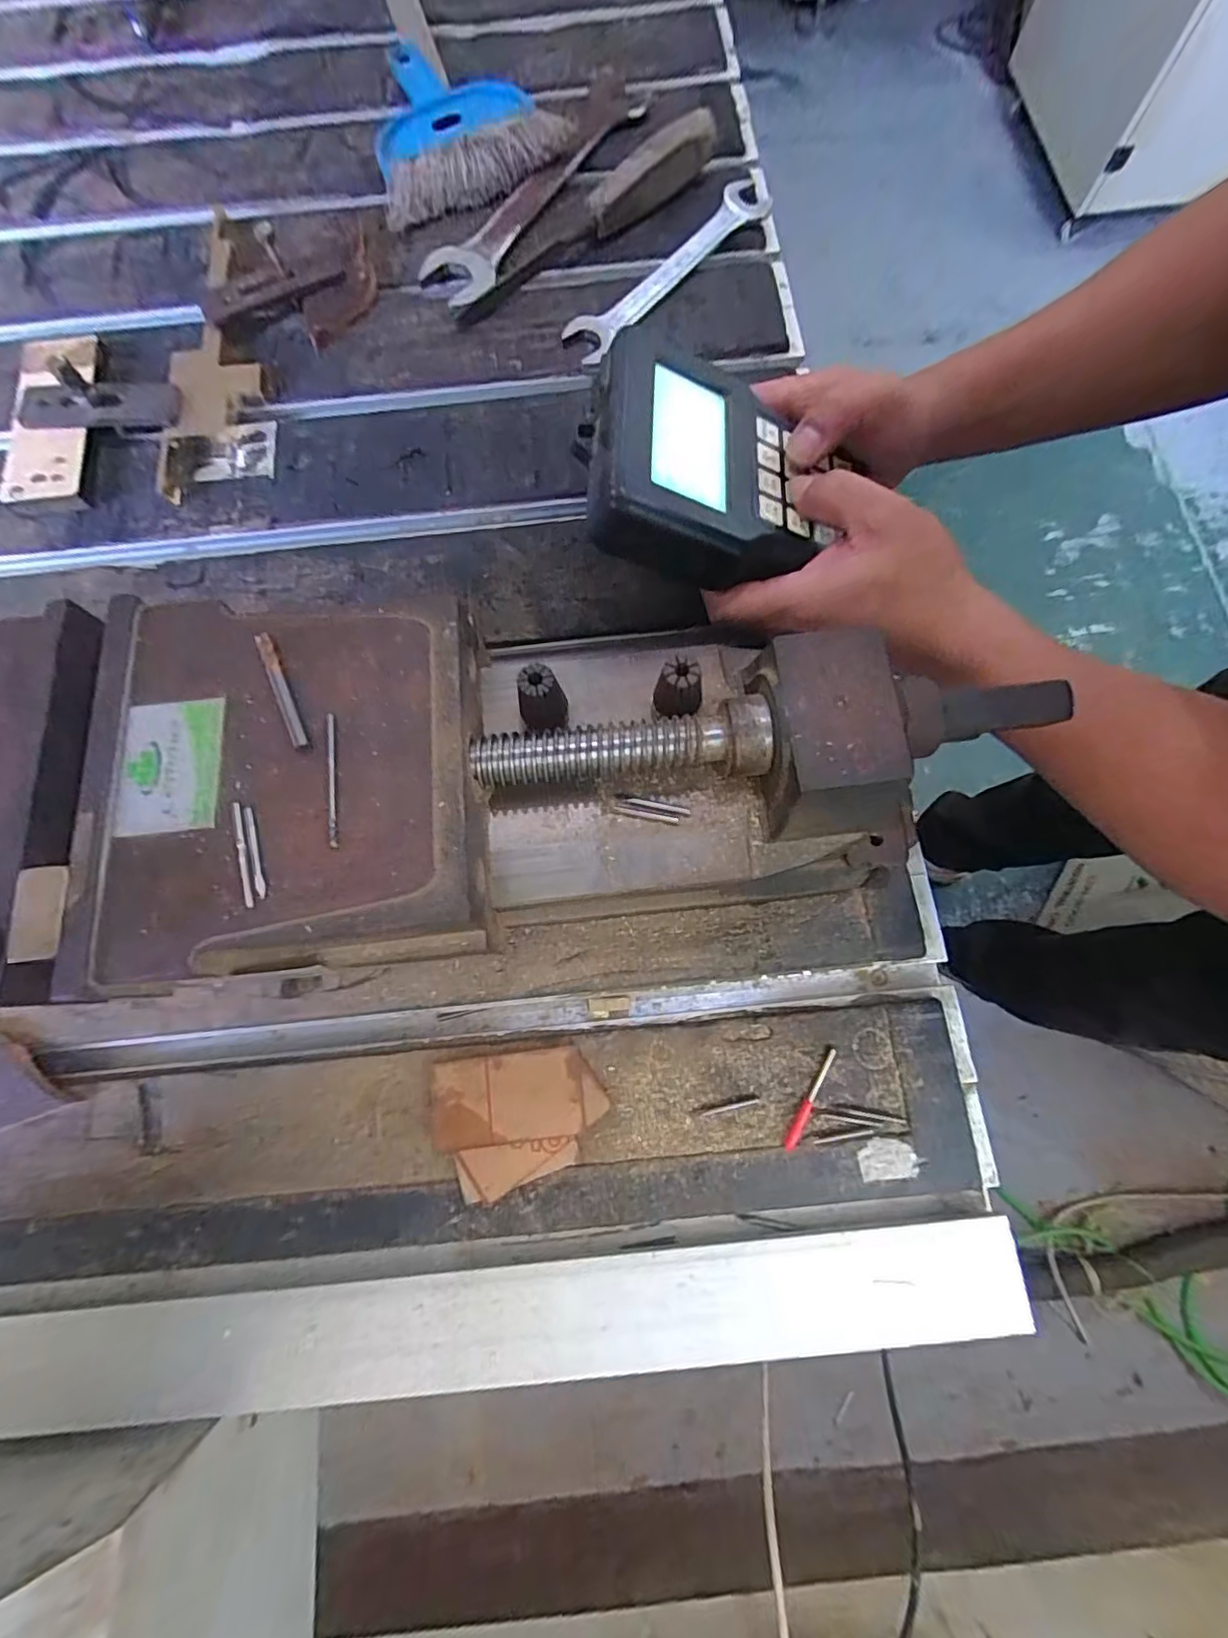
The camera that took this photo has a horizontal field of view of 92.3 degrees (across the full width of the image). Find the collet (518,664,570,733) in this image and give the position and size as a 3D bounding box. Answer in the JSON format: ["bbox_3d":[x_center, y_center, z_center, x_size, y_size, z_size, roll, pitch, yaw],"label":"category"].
[{"bbox_3d":[-0.029,-0.049,0.239,0.019,0.026,0.015,-6,75,0],"label":"collet"}]

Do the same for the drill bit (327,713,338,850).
[{"bbox_3d":[-0.100,-0.014,0.208,0.004,0.004,0.050,-9,75,-1],"label":"drill bit"}]

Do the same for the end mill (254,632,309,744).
[{"bbox_3d":[-0.122,-0.047,0.215,0.006,0.004,0.050,-26,76,-6],"label":"end mill"}]

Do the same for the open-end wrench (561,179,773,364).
[{"bbox_3d":[0.040,-0.381,0.408,0.032,0.012,0.193,41,80,11],"label":"open-end wrench"}]

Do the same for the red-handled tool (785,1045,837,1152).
[{"bbox_3d":[0.091,0.128,0.271,0.006,0.004,0.048,28,77,8],"label":"red-handled tool"}]

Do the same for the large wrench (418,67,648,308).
[{"bbox_3d":[-0.052,-0.476,0.436,0.057,0.013,0.266,30,78,9],"label":"large wrench"}]

